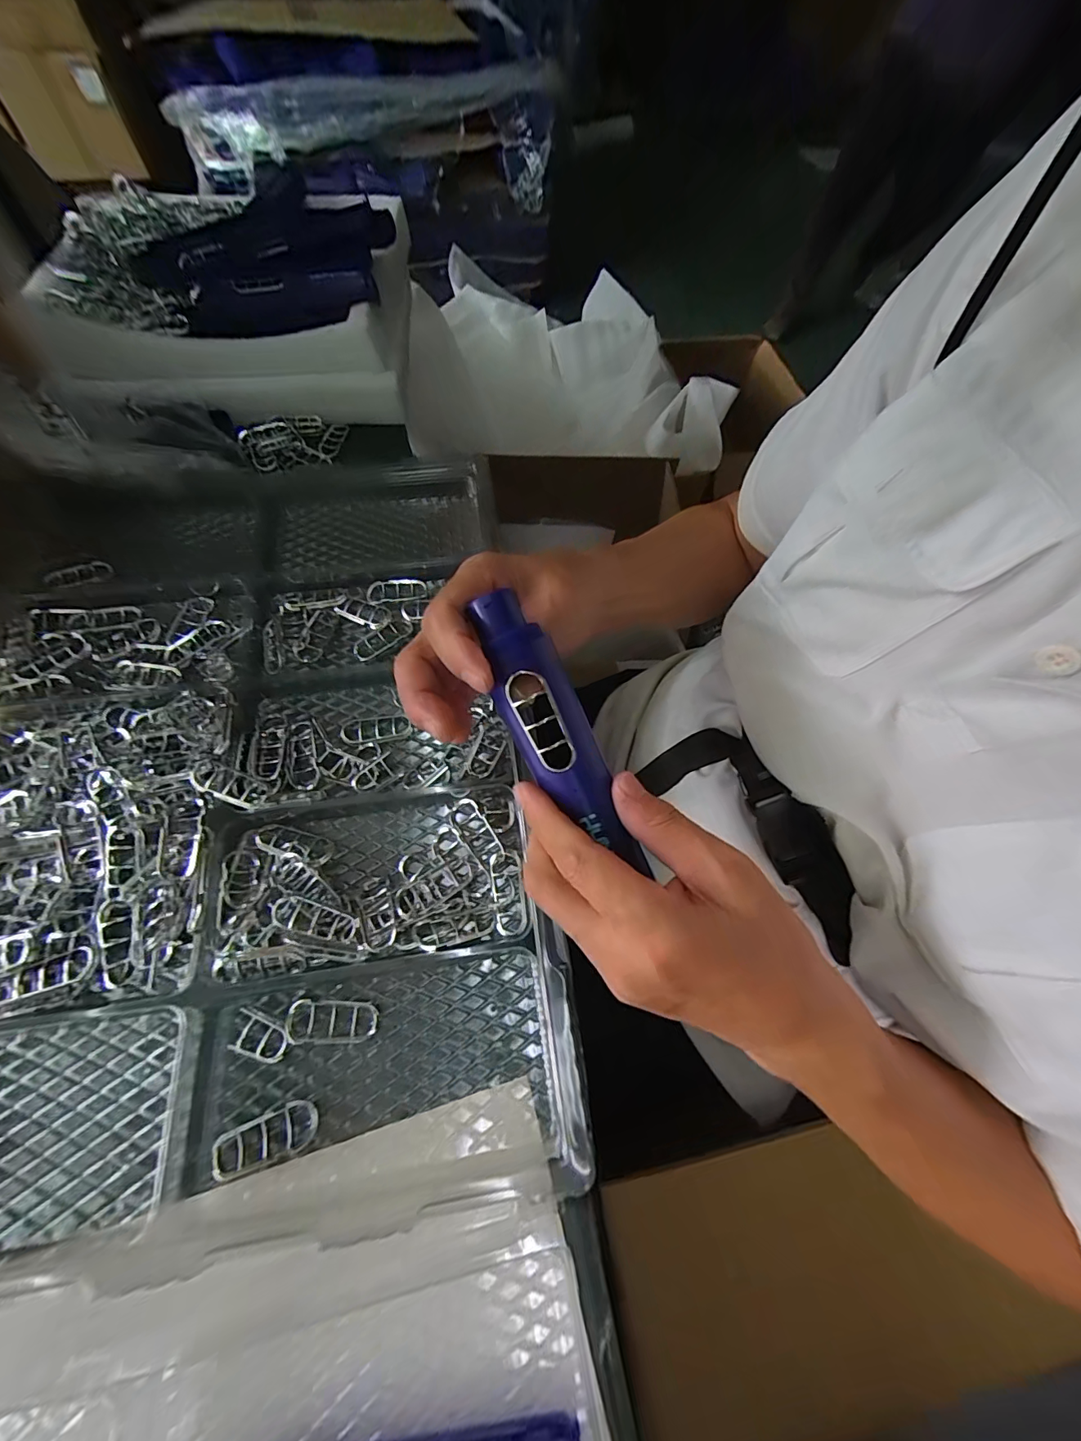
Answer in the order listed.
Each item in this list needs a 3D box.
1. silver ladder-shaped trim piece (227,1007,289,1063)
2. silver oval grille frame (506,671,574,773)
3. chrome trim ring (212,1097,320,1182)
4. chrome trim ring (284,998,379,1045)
[{"bbox_3d":[-0.166,0.186,0.277,0.037,0.007,0.021,18,65,6],"label":"silver ladder-shaped trim piece"},{"bbox_3d":[0.001,0.000,0.222,0.018,0.009,0.051,-30,96,-15],"label":"silver oval grille frame"},{"bbox_3d":[-0.149,0.227,0.257,0.056,0.010,0.022,-18,66,-10],"label":"chrome trim ring"},{"bbox_3d":[-0.124,0.179,0.281,0.053,0.010,0.022,0,64,-2],"label":"chrome trim ring"}]

